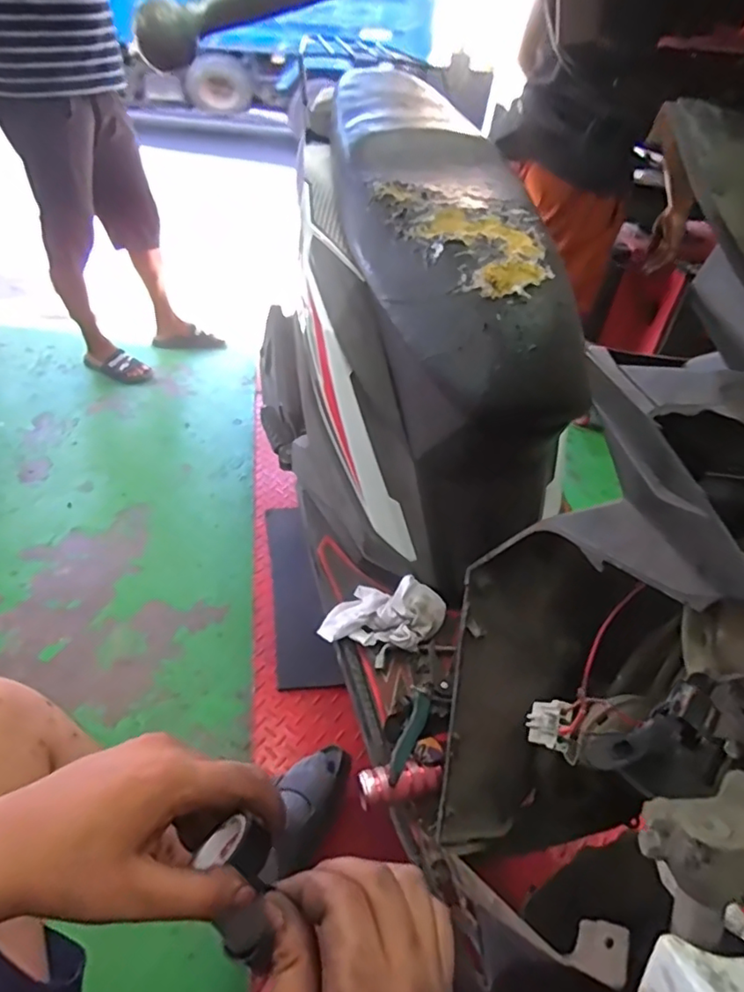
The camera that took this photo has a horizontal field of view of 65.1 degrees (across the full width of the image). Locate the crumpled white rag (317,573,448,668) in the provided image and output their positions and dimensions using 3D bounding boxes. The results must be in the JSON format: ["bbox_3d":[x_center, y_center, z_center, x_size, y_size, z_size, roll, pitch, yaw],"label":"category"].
[{"bbox_3d":[0.017,0.152,0.742,0.133,0.053,0.107,25,43,20],"label":"crumpled white rag"}]

